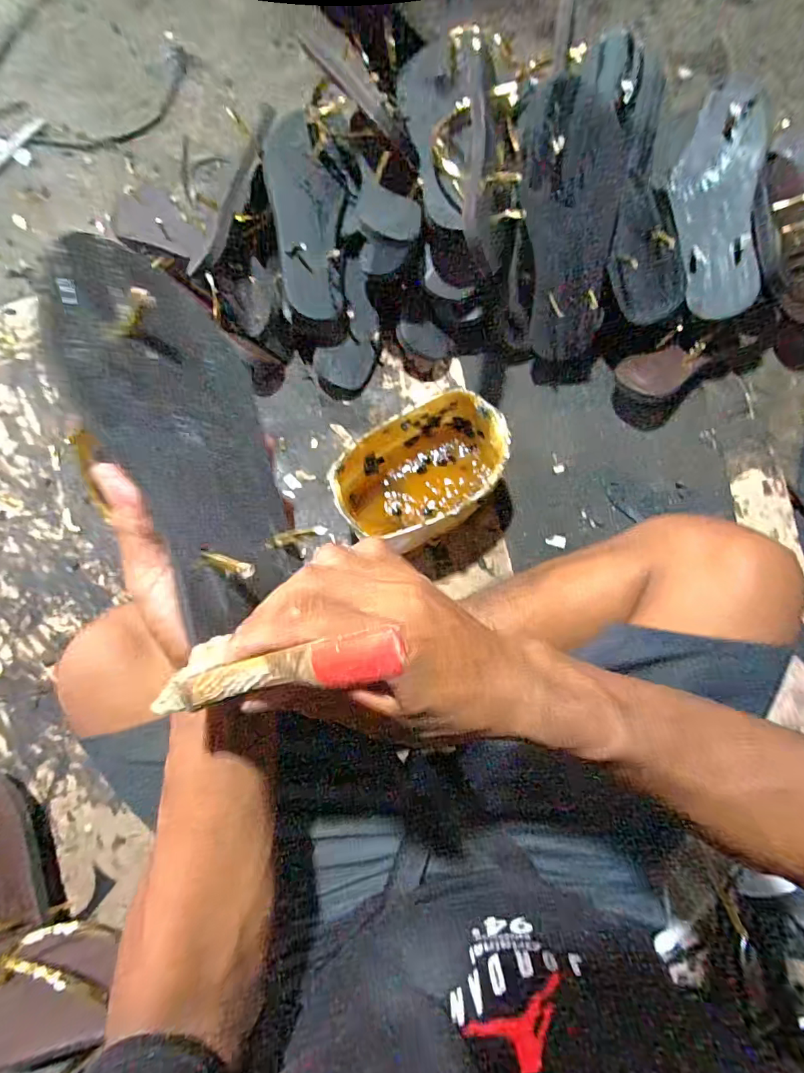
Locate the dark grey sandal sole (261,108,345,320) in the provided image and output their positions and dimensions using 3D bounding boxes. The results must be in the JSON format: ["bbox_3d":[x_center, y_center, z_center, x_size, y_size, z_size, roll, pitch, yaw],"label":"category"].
[{"bbox_3d":[-0.113,-0.386,0.570,0.083,0.048,0.232,-5,95,0],"label":"dark grey sandal sole"}]

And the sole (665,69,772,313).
[{"bbox_3d":[0.357,-0.378,0.539,0.090,0.012,0.247,2,94,20],"label":"sole"}]

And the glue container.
[{"bbox_3d":[0.023,-0.070,0.571,0.199,0.116,0.134,-32,81,-4],"label":"glue container"}]

